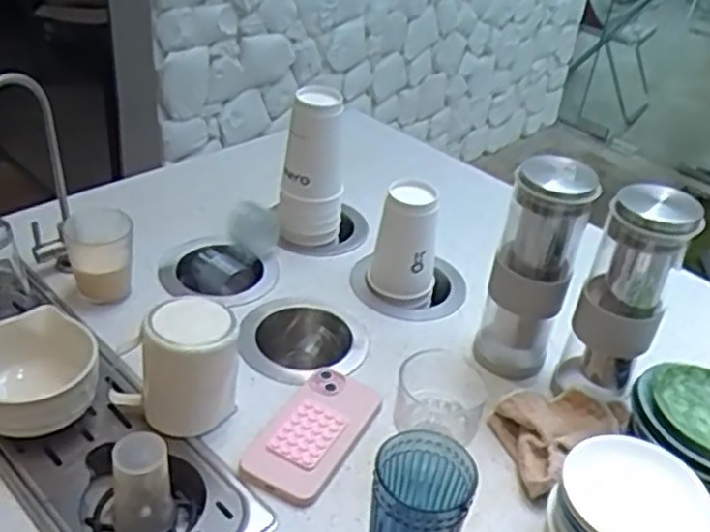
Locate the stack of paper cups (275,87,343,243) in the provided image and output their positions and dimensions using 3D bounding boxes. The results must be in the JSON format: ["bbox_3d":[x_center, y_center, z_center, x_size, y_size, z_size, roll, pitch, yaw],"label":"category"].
[{"bbox_3d":[-0.059,-0.132,1.013,0.086,0.211,0.082,3,35,-5],"label":"stack of paper cups"}]

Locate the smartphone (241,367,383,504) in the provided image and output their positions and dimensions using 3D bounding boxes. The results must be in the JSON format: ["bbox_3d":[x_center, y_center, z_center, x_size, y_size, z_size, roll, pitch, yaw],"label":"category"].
[{"bbox_3d":[-0.038,0.161,0.749,0.083,0.018,0.168,21,37,20],"label":"smartphone"}]

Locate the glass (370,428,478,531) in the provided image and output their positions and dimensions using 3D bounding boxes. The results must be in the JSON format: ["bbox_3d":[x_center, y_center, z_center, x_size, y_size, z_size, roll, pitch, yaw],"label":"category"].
[{"bbox_3d":[0.054,0.208,0.617,0.076,0.127,0.078,12,35,8],"label":"glass"}]

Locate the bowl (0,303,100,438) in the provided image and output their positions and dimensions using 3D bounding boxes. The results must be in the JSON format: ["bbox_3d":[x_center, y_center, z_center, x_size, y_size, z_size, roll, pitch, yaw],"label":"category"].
[{"bbox_3d":[-0.311,0.115,0.726,0.118,0.092,0.122,4,35,-3],"label":"bowl"}]

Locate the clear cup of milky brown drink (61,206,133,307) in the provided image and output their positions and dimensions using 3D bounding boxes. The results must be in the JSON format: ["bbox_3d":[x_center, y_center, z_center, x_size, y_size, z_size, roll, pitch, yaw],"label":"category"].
[{"bbox_3d":[-0.303,-0.013,0.889,0.076,0.102,0.087,-9,38,-21],"label":"clear cup of milky brown drink"}]

